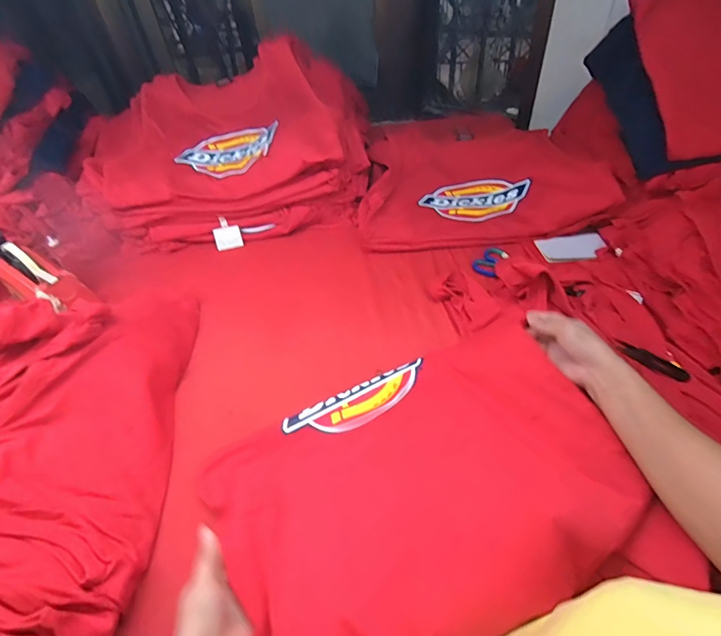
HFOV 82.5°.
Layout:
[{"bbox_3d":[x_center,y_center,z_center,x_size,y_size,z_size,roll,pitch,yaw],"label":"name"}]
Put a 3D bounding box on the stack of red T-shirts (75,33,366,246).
[{"bbox_3d":[-0.274,-0.361,0.899,0.583,0.261,0.318,-5,40,1],"label":"stack of red T-shirts"}]

